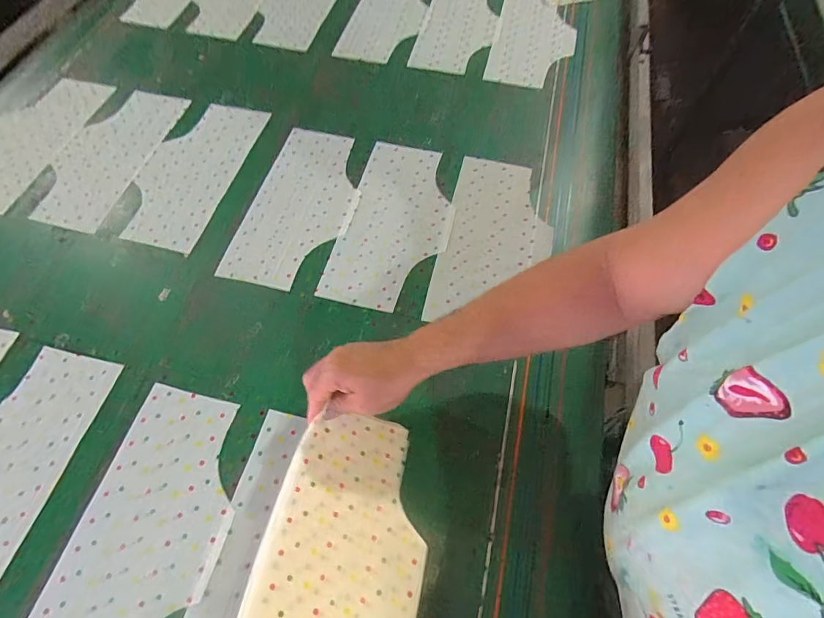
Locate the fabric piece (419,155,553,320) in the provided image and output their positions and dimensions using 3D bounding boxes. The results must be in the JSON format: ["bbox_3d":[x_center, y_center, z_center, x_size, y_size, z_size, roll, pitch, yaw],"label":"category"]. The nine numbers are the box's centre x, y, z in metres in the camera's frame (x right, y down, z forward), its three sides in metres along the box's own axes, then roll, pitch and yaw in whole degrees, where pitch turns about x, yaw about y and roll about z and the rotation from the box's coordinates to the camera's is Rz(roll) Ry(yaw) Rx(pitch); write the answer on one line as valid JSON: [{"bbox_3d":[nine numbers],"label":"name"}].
[{"bbox_3d":[0.132,-0.110,0.661,0.161,0.008,0.306,14,64,4],"label":"fabric piece"}]

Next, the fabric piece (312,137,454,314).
[{"bbox_3d":[-0.024,-0.140,0.680,0.164,0.010,0.312,12,64,7],"label":"fabric piece"}]

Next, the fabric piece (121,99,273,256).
[{"bbox_3d":[-0.381,-0.242,0.734,0.153,0.006,0.319,13,64,6],"label":"fabric piece"}]

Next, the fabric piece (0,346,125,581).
[{"bbox_3d":[-0.500,0.199,0.505,0.155,0.006,0.318,11,64,8],"label":"fabric piece"}]

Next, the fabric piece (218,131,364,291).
[{"bbox_3d":[-0.178,-0.171,0.696,0.163,0.009,0.314,13,63,7],"label":"fabric piece"}]

